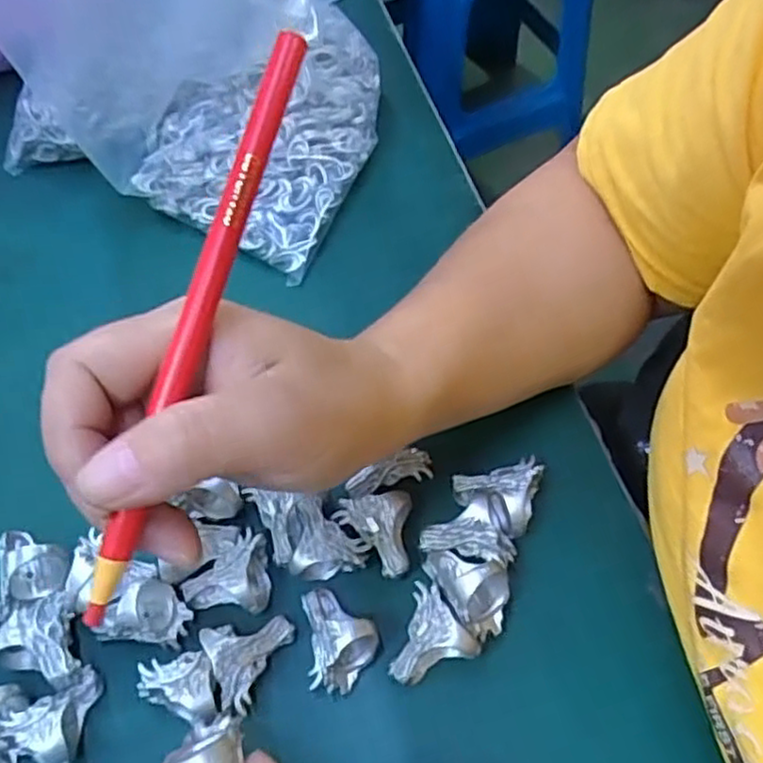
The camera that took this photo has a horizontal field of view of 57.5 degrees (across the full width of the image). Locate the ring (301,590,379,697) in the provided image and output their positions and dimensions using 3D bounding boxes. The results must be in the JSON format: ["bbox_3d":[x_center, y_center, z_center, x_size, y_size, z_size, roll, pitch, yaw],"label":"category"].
[{"bbox_3d":[-0.017,0.103,0.283,0.028,0.025,0.040,-10,63,-2],"label":"ring"}]

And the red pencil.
[{"bbox_3d":[-0.051,-0.016,0.192,0.010,0.007,0.167,18,87,12],"label":"red pencil"}]

